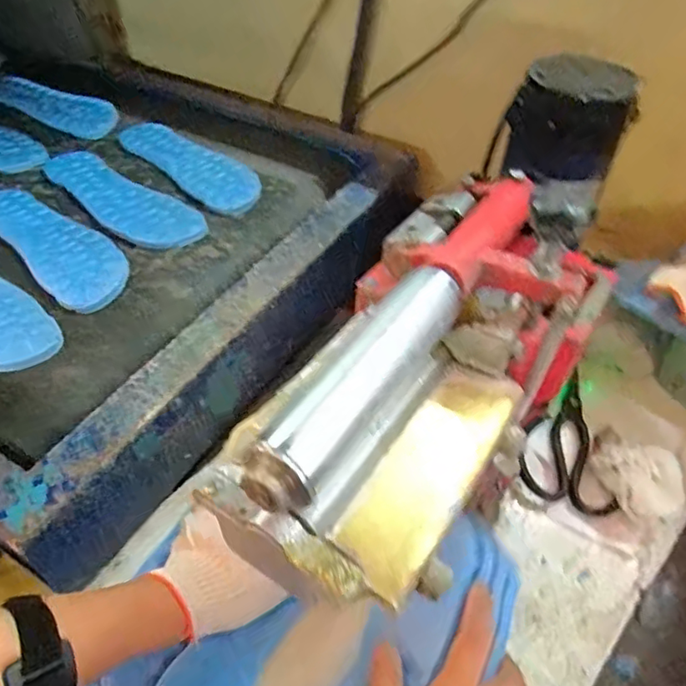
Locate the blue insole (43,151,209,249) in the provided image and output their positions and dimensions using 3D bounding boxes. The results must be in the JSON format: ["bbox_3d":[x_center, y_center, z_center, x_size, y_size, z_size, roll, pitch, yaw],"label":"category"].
[{"bbox_3d":[-0.259,-0.171,0.653,0.254,0.010,0.083,35,56,28],"label":"blue insole"}]

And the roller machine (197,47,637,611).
[{"bbox_3d":[0.106,-0.071,0.377,0.137,0.129,0.474,23,51,19],"label":"roller machine"}]

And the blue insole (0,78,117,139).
[{"bbox_3d":[-0.415,-0.341,0.819,0.212,0.015,0.060,23,70,10],"label":"blue insole"}]

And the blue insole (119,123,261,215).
[{"bbox_3d":[-0.185,-0.223,0.701,0.078,0.023,0.241,-33,55,-27],"label":"blue insole"}]

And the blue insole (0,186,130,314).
[{"bbox_3d":[-0.304,-0.109,0.589,0.237,0.012,0.074,34,55,27],"label":"blue insole"}]

